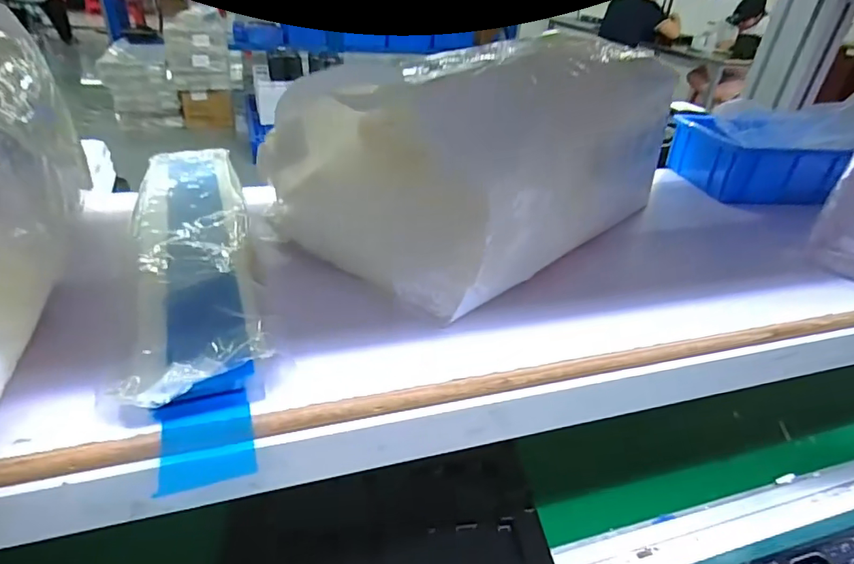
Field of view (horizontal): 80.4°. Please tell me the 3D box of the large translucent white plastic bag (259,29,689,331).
[{"bbox_3d":[0.049,-0.125,0.438,0.210,0.135,0.328,29,40,32],"label":"large translucent white plastic bag"}]

